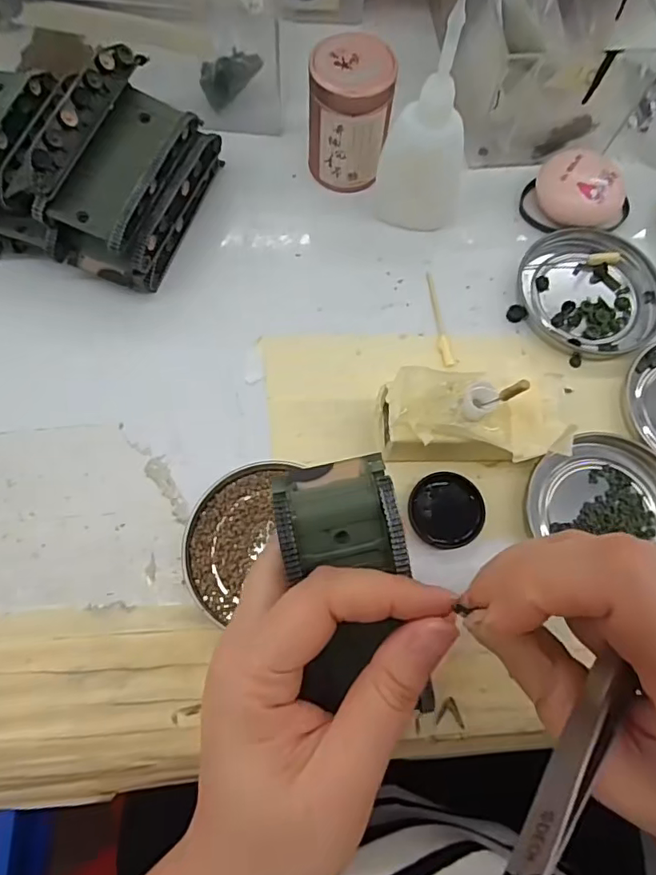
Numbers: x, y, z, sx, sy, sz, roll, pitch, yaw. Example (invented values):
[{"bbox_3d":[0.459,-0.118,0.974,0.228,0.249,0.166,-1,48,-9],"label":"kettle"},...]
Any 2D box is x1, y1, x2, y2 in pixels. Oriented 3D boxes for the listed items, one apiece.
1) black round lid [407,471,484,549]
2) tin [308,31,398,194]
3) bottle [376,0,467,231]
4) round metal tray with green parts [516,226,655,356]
[{"bbox_3d":[0.057,0.035,0.263,0.035,0.007,0.035,1,71,-2],"label":"black round lid"},{"bbox_3d":[0.012,-0.175,0.296,0.044,0.074,0.038,5,71,0],"label":"tin"},{"bbox_3d":[0.050,-0.145,0.271,0.044,0.115,0.039,-21,73,-9],"label":"bottle"},{"bbox_3d":[0.147,-0.083,0.304,0.075,0.008,0.074,1,71,-2],"label":"round metal tray with green parts"}]

